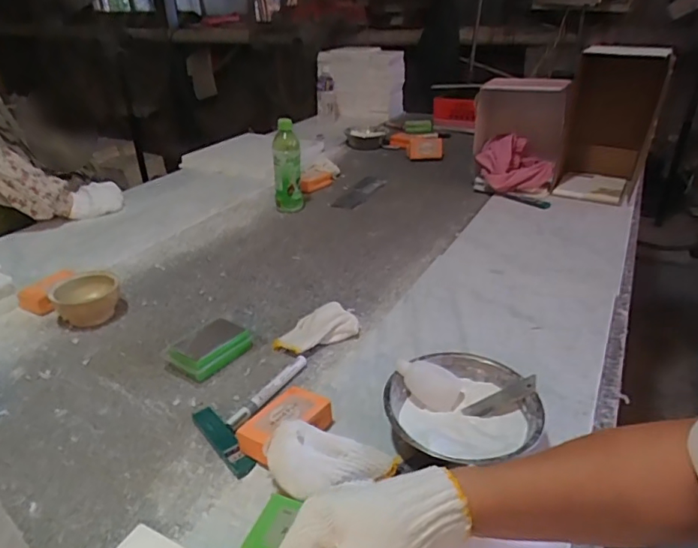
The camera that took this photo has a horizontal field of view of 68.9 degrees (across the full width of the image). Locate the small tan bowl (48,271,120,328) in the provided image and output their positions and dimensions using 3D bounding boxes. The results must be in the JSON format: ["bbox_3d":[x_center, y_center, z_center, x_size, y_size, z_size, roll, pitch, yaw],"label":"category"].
[{"bbox_3d":[-0.413,0.039,0.804,0.093,0.051,0.080,-13,31,-21],"label":"small tan bowl"}]

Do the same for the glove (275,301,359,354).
[{"bbox_3d":[-0.044,0.084,0.738,0.126,0.026,0.070,-22,35,-33],"label":"glove"}]

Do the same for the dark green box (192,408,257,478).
[{"bbox_3d":[-0.143,0.184,0.573,0.027,0.013,0.121,-22,35,-34],"label":"dark green box"}]

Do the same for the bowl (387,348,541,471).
[{"bbox_3d":[0.122,0.153,0.561,0.160,0.059,0.155,-1,29,0],"label":"bowl"}]

